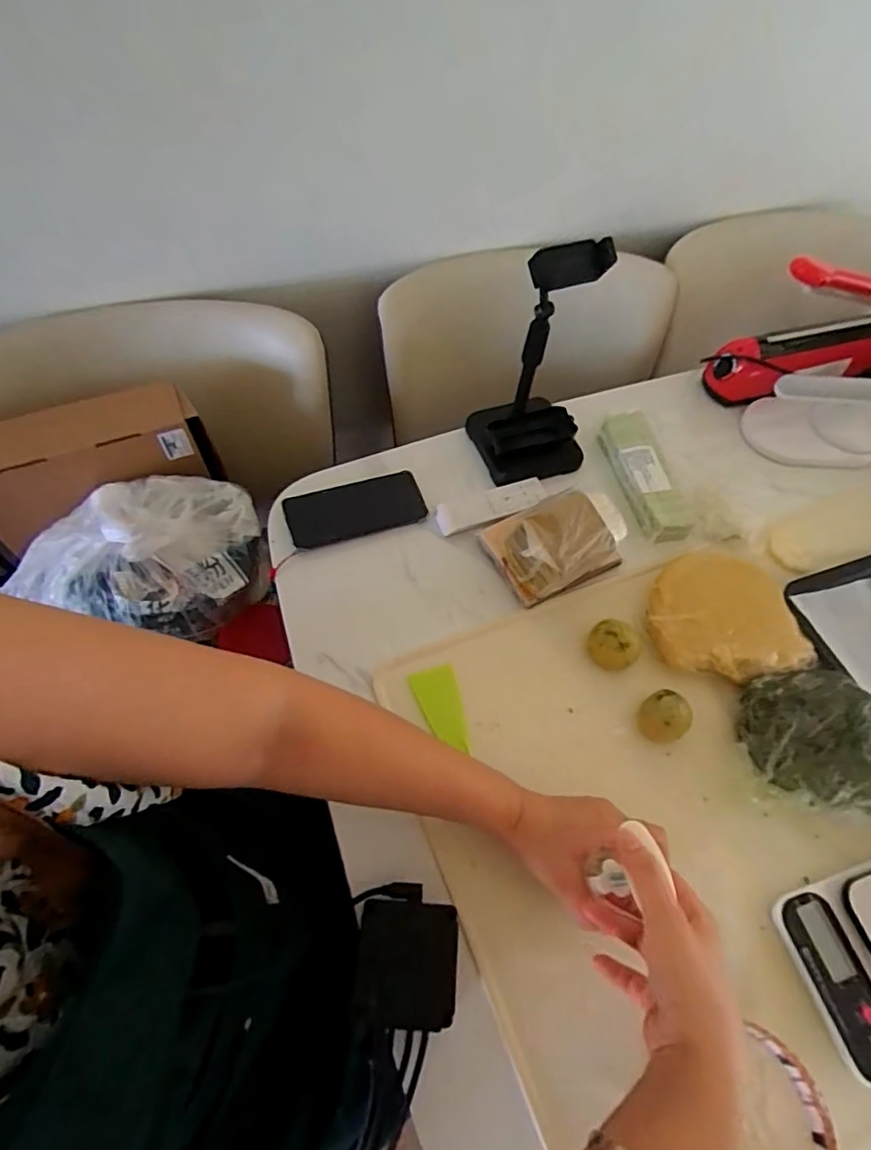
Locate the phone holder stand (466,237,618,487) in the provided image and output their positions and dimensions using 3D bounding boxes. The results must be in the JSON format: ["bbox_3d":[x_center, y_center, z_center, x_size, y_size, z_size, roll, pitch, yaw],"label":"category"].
[{"bbox_3d":[0.120,-0.229,0.618,0.126,0.238,0.116,-14,63,-11],"label":"phone holder stand"}]

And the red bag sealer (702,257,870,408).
[{"bbox_3d":[0.538,-0.330,0.747,0.298,0.174,0.103,-20,64,-14],"label":"red bag sealer"}]

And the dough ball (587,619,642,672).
[{"bbox_3d":[0.184,0.074,0.577,0.052,0.029,0.046,42,67,18],"label":"dough ball"}]

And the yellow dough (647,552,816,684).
[{"bbox_3d":[0.306,0.041,0.596,0.158,0.029,0.142,-4,61,-5],"label":"yellow dough"}]

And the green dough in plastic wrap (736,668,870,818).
[{"bbox_3d":[0.369,0.152,0.521,0.145,0.075,0.133,15,61,5],"label":"green dough in plastic wrap"}]

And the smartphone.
[{"bbox_3d":[-0.095,-0.078,0.660,0.158,0.011,0.072,-15,63,-12],"label":"smartphone"}]

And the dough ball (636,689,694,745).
[{"bbox_3d":[0.223,0.140,0.543,0.044,0.033,0.045,1,61,-3],"label":"dough ball"}]

